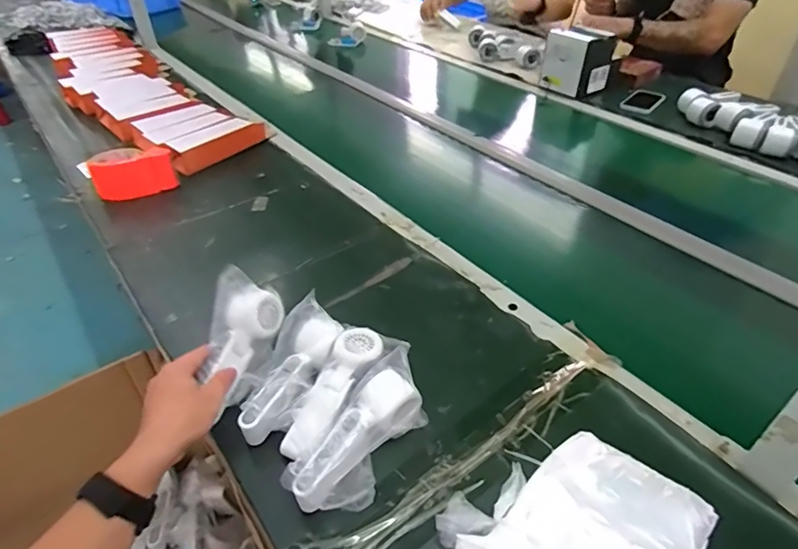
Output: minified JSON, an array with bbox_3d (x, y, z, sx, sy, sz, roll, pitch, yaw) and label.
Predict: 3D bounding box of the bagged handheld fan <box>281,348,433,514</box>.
[{"bbox_3d":[-0.031,0.164,0.521,0.070,0.064,0.187,23,46,26],"label":"bagged handheld fan"}]

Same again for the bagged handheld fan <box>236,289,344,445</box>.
[{"bbox_3d":[-0.124,0.104,0.571,0.072,0.054,0.179,14,55,16],"label":"bagged handheld fan"}]

